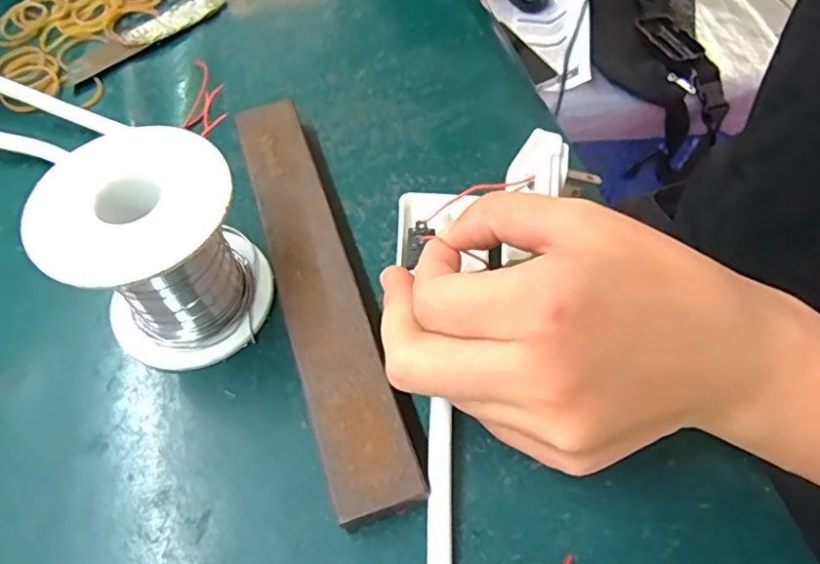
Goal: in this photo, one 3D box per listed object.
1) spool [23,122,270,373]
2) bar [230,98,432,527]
[{"bbox_3d":[-0.089,-0.009,0.212,0.061,0.070,0.065,0,58,1],"label":"spool"},{"bbox_3d":[-0.039,-0.001,0.236,0.030,0.018,0.192,-17,60,-9],"label":"bar"}]

